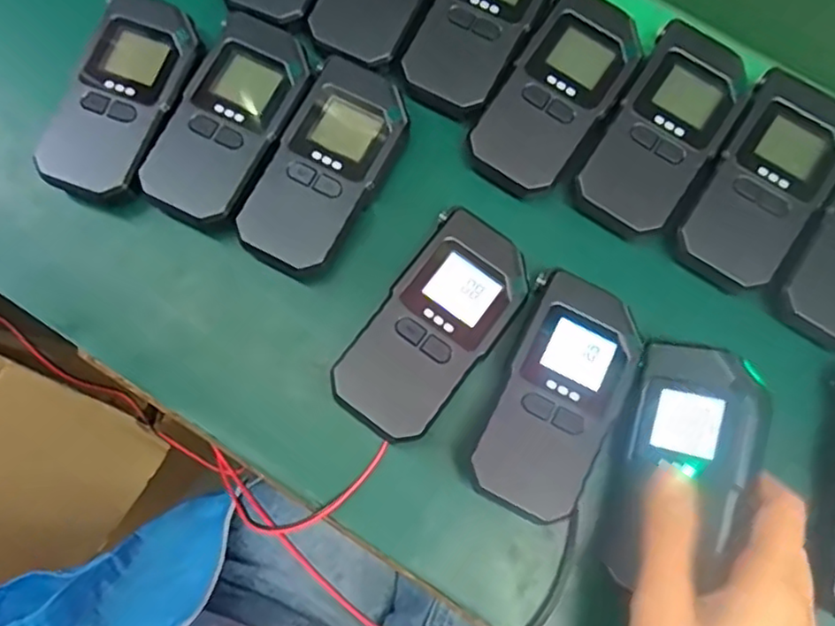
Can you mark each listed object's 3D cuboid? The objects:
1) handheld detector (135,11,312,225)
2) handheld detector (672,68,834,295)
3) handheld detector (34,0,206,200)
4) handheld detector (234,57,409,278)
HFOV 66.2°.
[{"bbox_3d":[-0.100,-0.103,0.351,0.057,0.025,0.117,23,80,5],"label":"handheld detector"},{"bbox_3d":[0.182,-0.068,0.338,0.053,0.019,0.116,30,80,6],"label":"handheld detector"},{"bbox_3d":[-0.160,-0.117,0.354,0.059,0.024,0.119,19,79,4],"label":"handheld detector"},{"bbox_3d":[-0.049,-0.076,0.345,0.056,0.025,0.115,28,80,6],"label":"handheld detector"}]

